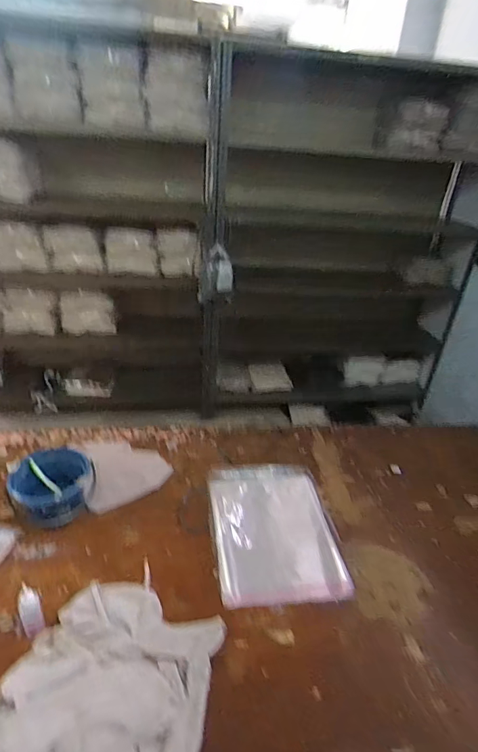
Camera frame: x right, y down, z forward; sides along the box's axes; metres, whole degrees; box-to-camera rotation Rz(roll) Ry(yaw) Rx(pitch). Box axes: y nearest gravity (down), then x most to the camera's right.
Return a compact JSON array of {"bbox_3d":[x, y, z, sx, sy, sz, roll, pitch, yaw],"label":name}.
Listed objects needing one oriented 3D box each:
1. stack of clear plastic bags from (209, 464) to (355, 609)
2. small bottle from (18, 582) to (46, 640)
[{"bbox_3d":[0.100,0.401,1.142,0.337,0.041,0.446,-1,31,-10],"label":"stack of clear plastic bags"},{"bbox_3d":[-0.423,0.479,0.854,0.043,0.114,0.042,-18,37,-34],"label":"small bottle"}]

